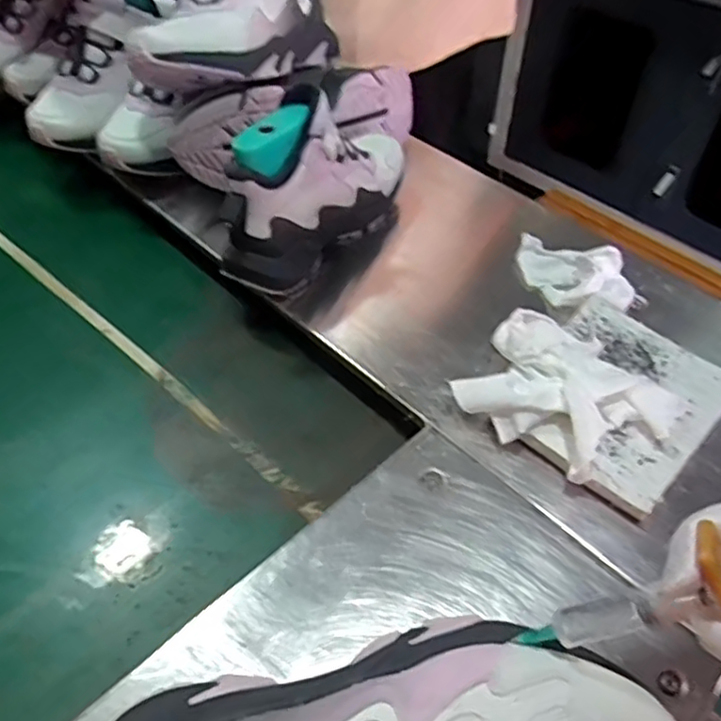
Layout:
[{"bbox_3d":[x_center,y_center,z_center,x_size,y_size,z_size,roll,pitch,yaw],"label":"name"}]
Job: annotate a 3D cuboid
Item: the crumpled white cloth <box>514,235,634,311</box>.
[{"bbox_3d":[0.191,-0.077,0.592,0.098,0.030,0.077,11,49,8],"label":"crumpled white cloth"}]

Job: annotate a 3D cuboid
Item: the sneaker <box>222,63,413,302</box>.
[{"bbox_3d":[-0.020,-0.199,0.621,0.097,0.140,0.309,19,51,15],"label":"sneaker"}]

